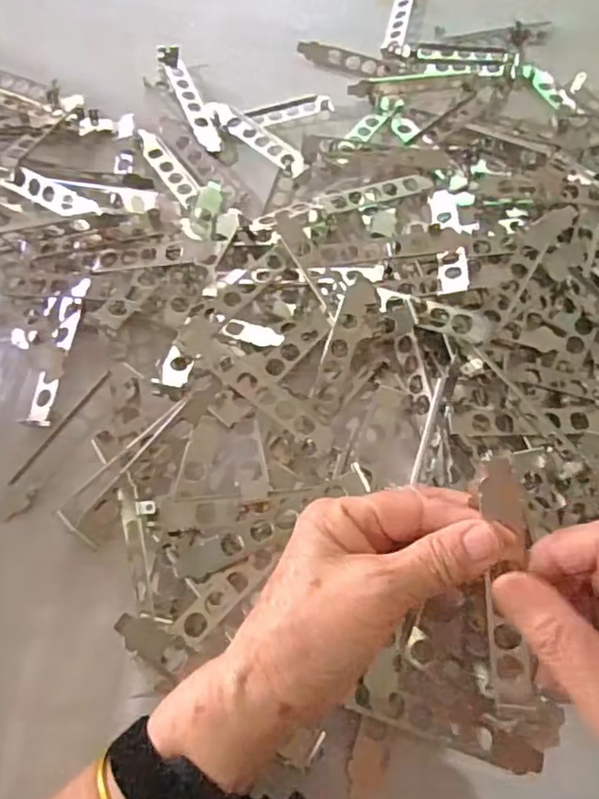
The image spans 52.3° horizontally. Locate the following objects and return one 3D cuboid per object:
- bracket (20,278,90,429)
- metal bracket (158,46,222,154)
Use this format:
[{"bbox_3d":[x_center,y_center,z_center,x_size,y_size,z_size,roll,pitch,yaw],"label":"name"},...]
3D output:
[{"bbox_3d":[-0.162,-0.032,0.406,0.019,0.015,0.105,8,65,0],"label":"bracket"},{"bbox_3d":[-0.093,-0.258,0.520,0.020,0.014,0.124,-19,67,-12],"label":"metal bracket"}]

